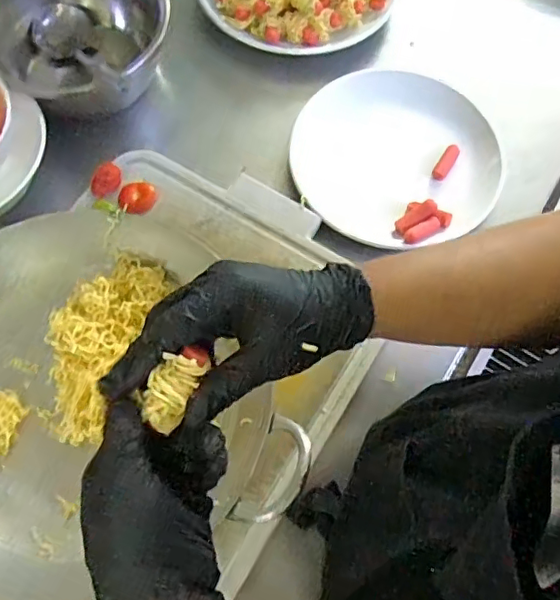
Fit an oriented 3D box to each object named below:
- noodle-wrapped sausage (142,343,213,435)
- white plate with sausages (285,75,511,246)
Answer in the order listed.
[{"bbox_3d":[-0.059,0.047,0.311,0.025,0.022,0.043,28,85,-12],"label":"noodle-wrapped sausage"},{"bbox_3d":[0.130,-0.158,0.626,0.225,0.028,0.213,1,70,-1],"label":"white plate with sausages"}]

